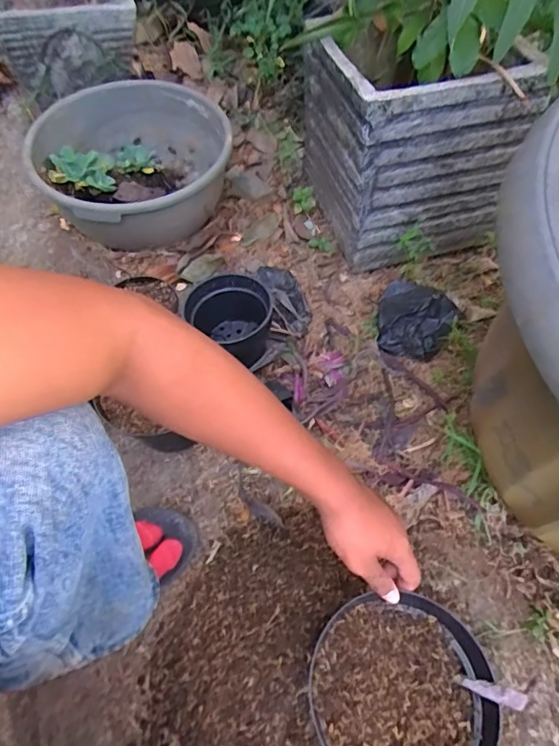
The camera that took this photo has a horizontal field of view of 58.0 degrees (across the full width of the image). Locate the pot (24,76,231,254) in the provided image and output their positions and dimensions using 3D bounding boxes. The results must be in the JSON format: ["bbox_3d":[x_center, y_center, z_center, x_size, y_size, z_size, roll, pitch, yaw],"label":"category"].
[{"bbox_3d":[-0.286,-0.413,0.993,0.350,0.163,0.385,2,59,-3],"label":"pot"}]

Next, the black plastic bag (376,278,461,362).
[{"bbox_3d":[0.230,-0.087,0.874,0.126,0.065,0.115,27,63,15],"label":"black plastic bag"}]

